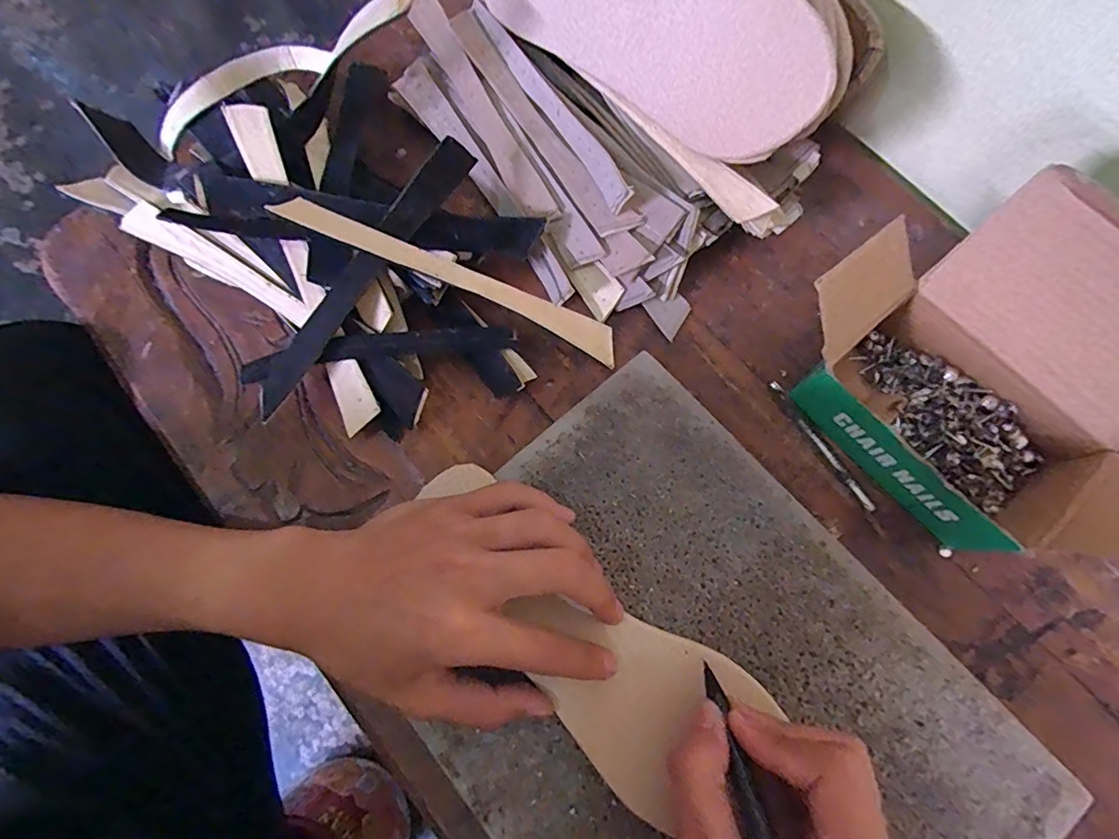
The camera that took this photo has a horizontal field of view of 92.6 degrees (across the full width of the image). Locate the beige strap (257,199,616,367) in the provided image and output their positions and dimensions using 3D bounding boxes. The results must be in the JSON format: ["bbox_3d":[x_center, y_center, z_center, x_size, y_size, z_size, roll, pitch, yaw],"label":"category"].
[{"bbox_3d":[-0.051,-0.075,0.291,0.184,0.015,0.022,21,78,-17],"label":"beige strap"}]

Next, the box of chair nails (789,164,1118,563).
[{"bbox_3d":[0.206,-0.024,0.259,0.123,0.087,0.165,-40,79,-8],"label":"box of chair nails"}]

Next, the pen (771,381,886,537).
[{"bbox_3d":[0.150,0.020,0.297,0.005,0.007,0.099,-33,78,-6],"label":"pen"}]

